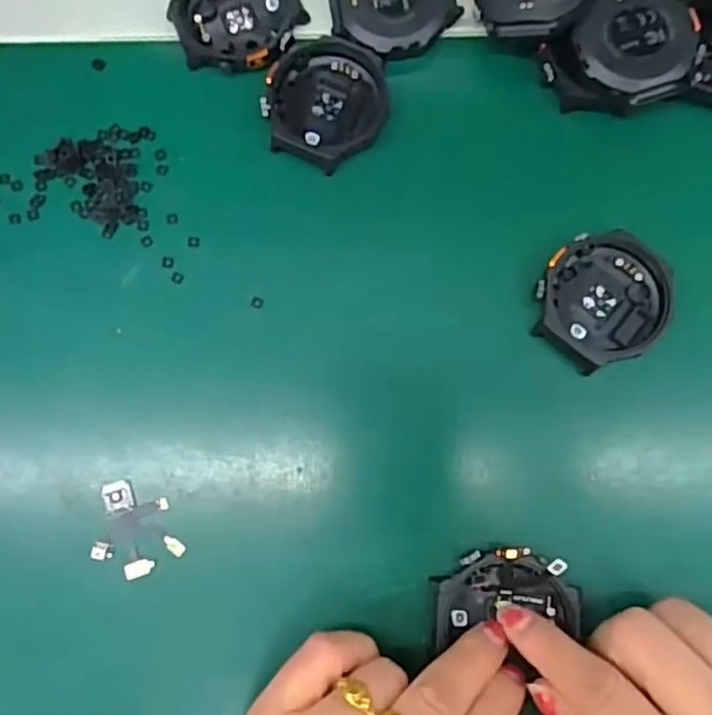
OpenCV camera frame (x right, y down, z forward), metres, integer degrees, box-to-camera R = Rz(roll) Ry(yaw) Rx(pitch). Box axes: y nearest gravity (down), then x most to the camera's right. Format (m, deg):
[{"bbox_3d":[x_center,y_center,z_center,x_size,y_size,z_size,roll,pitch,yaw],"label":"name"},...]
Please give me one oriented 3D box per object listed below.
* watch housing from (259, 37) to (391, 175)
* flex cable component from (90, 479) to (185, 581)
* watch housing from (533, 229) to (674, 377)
[{"bbox_3d":[-0.012,-0.105,0.267,0.049,0.009,0.053,13,82,3],"label":"watch housing"},{"bbox_3d":[-0.081,0.065,0.242,0.032,0.004,0.034,3,81,2],"label":"flex cable component"},{"bbox_3d":[0.096,-0.022,0.252,0.053,0.009,0.049,0,81,2],"label":"watch housing"}]

